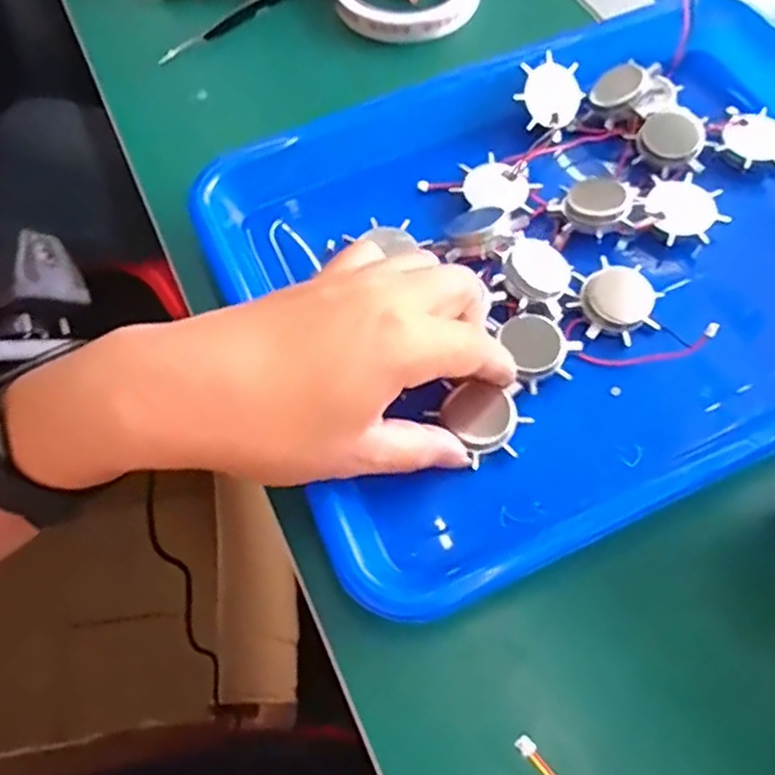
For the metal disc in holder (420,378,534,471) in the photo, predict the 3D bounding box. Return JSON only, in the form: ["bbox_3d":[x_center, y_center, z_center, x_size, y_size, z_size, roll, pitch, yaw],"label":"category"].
[{"bbox_3d":[0.041,0.014,0.303,0.039,0.006,0.037,-18,66,-8],"label":"metal disc in holder"}]

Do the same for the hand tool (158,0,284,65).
[{"bbox_3d":[-0.099,-0.237,0.443,0.106,0.009,0.013,-36,69,-15],"label":"hand tool"}]

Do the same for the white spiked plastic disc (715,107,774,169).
[{"bbox_3d":[0.195,-0.128,0.367,0.037,0.012,0.038,0,62,1],"label":"white spiked plastic disc"}]

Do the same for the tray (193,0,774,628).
[{"bbox_3d":[0.105,-0.069,0.345,0.347,0.053,0.255,-22,64,-11],"label":"tray"}]

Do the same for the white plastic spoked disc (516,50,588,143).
[{"bbox_3d":[0.088,-0.159,0.377,0.037,0.004,0.043,29,82,-17],"label":"white plastic spoked disc"}]

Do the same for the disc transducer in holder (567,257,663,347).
[{"bbox_3d":[0.107,-0.040,0.326,0.040,0.010,0.038,11,63,6],"label":"disc transducer in holder"}]

